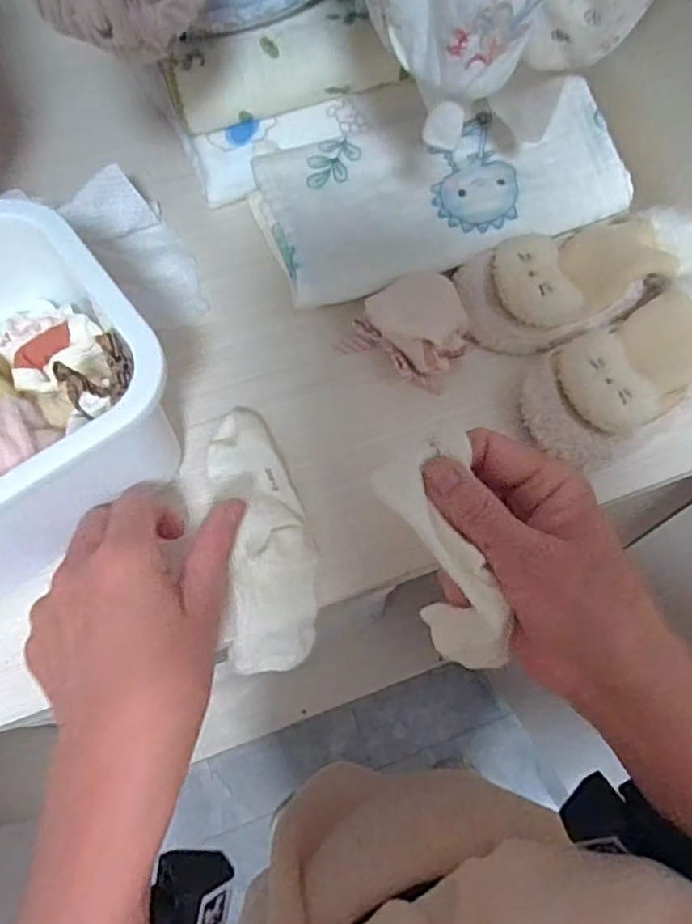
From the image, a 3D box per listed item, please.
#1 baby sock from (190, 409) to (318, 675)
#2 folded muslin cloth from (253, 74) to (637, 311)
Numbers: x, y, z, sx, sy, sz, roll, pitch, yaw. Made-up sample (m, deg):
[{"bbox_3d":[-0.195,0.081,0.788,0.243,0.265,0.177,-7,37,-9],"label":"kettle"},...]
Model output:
[{"bbox_3d":[-0.051,0.041,0.358,0.059,0.027,0.145,-11,75,-5],"label":"baby sock"},{"bbox_3d":[0.060,-0.188,0.418,0.233,0.020,0.125,-21,75,-9],"label":"folded muslin cloth"}]

